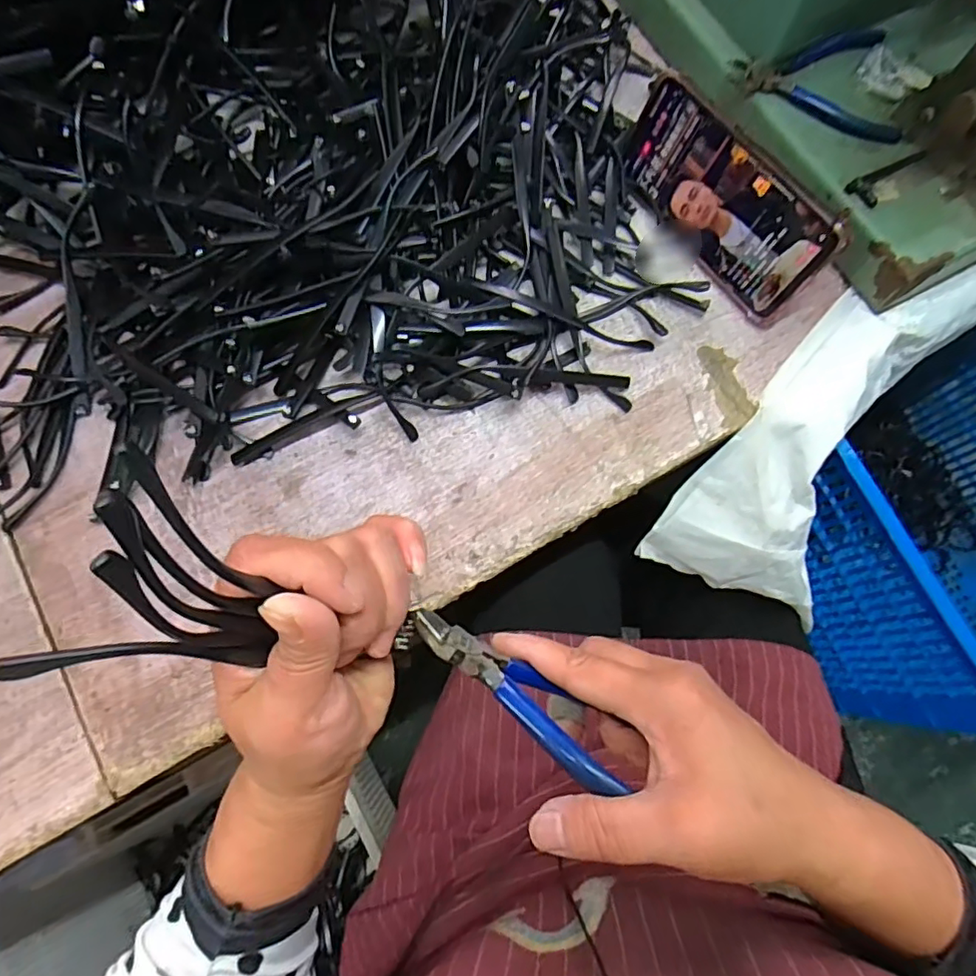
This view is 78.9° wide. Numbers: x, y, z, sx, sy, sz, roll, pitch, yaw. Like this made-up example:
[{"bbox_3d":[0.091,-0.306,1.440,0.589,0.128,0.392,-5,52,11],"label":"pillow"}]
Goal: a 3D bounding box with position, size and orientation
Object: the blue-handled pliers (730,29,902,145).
[{"bbox_3d":[0.235,-0.295,0.426,0.112,0.015,0.090,3,73,-1],"label":"blue-handled pliers"}]

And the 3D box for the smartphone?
[{"bbox_3d":[0.154,-0.195,0.398,0.006,0.076,0.161,-32,77,-31],"label":"smartphone"}]

